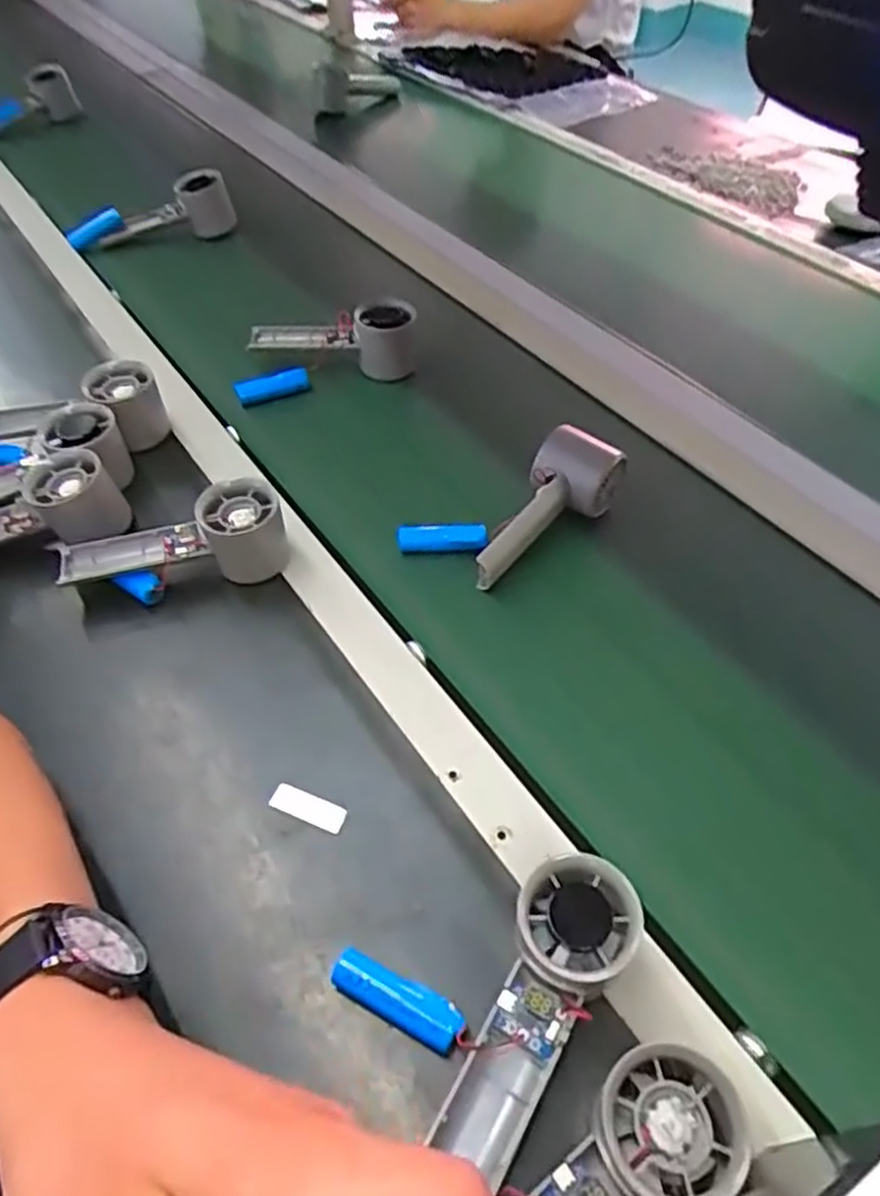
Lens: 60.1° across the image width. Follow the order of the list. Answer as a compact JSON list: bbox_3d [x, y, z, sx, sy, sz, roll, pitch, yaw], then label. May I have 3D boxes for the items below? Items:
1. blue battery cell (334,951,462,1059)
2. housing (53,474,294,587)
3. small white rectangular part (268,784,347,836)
[{"bbox_3d":[-0.021,0.198,0.375,0.066,0.020,0.021,24,56,15],"label":"blue battery cell"},{"bbox_3d":[-0.189,-0.033,0.546,0.158,0.064,0.052,-14,55,-13],"label":"housing"},{"bbox_3d":[-0.078,0.123,0.445,0.047,0.004,0.016,20,55,12],"label":"small white rectangular part"}]

